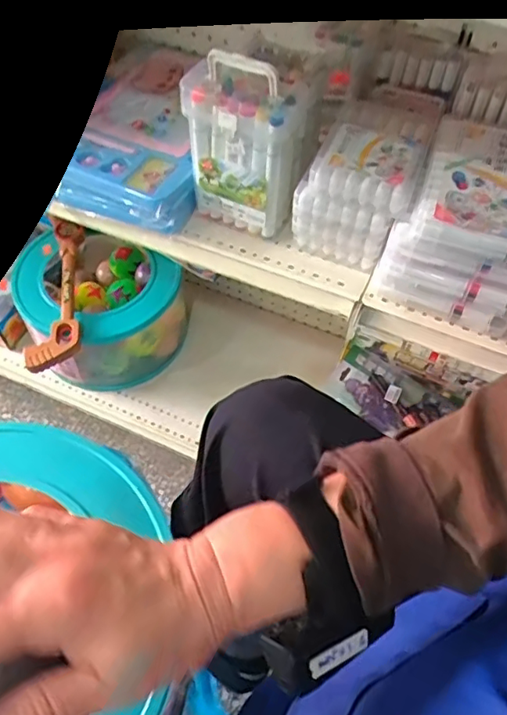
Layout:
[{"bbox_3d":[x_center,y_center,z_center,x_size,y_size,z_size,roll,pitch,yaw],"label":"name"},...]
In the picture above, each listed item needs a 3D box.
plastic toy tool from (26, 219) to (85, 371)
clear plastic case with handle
[{"bbox_3d":[-0.338,-0.112,1.023,0.082,0.053,0.322,-1,54,-3],"label":"plastic toy tool"},{"bbox_3d":[-0.012,-0.235,0.636,0.118,0.178,0.060,18,55,11],"label":"clear plastic case with handle"}]

